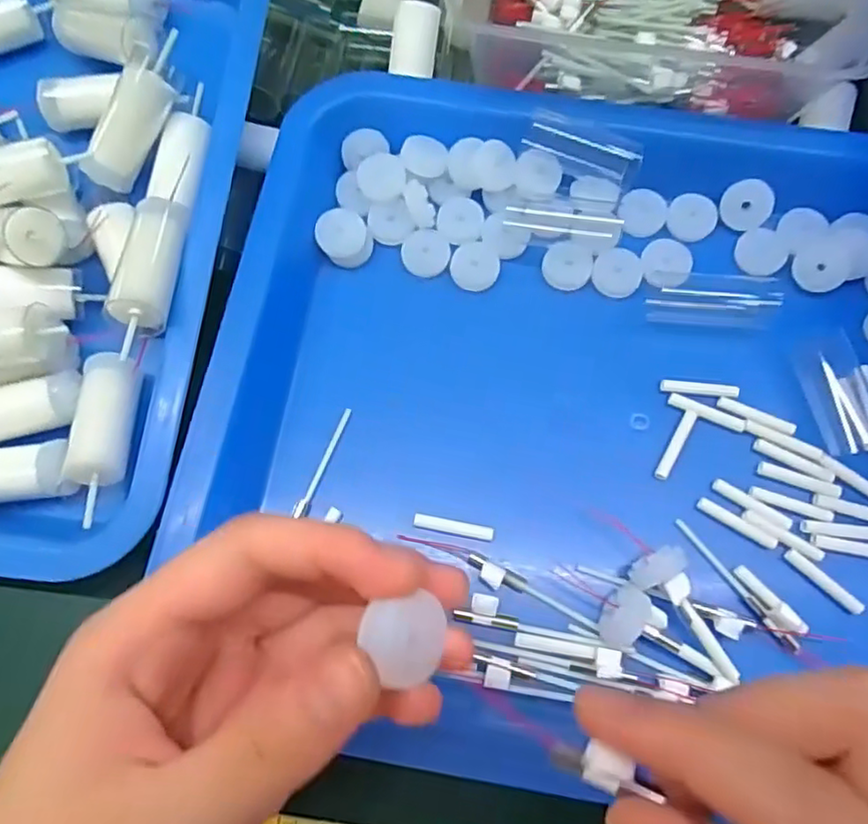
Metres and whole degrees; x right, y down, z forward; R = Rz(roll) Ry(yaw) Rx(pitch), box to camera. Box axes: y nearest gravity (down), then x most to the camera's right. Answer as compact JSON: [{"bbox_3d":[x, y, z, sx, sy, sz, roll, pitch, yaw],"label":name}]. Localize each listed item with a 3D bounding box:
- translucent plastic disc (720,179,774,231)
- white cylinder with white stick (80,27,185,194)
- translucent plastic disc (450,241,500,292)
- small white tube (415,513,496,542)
[{"bbox_3d":[0.136,-0.090,0.279,0.020,0.004,0.021,2,98,15],"label":"translucent plastic disc"},{"bbox_3d":[-0.120,-0.122,0.260,0.015,0.016,0.064,31,98,12],"label":"white cylinder with white stick"},{"bbox_3d":[0.018,-0.064,0.276,0.020,0.004,0.020,0,72,0],"label":"translucent plastic disc"},{"bbox_3d":[0.008,0.044,0.243,0.030,0.005,0.005,10,72,4],"label":"small white tube"}]

